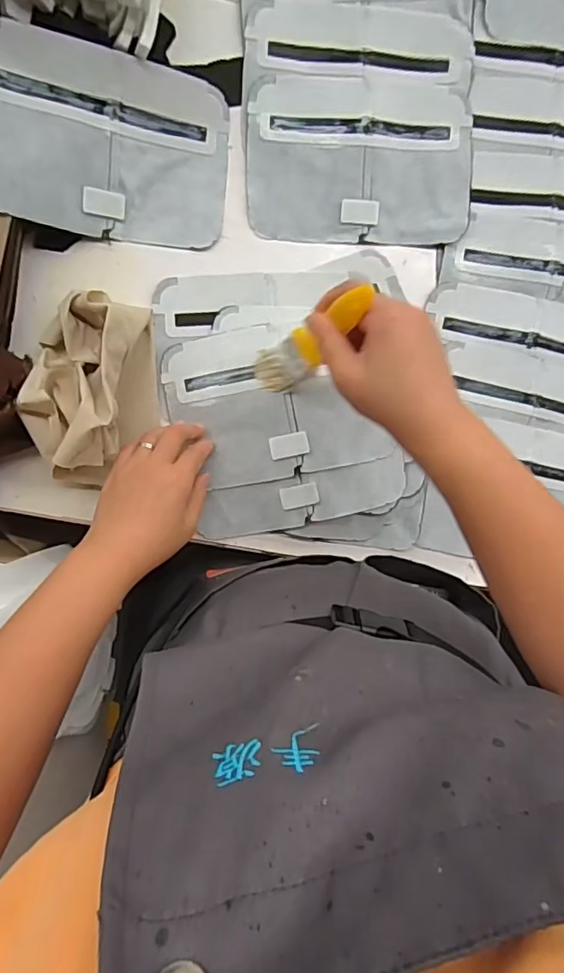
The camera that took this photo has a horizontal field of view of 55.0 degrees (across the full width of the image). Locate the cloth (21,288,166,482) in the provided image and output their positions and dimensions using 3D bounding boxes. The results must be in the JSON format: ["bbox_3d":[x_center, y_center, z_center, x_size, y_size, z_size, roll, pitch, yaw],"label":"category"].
[{"bbox_3d":[-0.154,-0.077,0.434,0.098,0.067,0.147,-1,96,-6],"label":"cloth"}]

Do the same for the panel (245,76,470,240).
[{"bbox_3d":[0.069,-0.281,0.470,0.193,0.014,0.128,-1,96,-6],"label":"panel"}]

